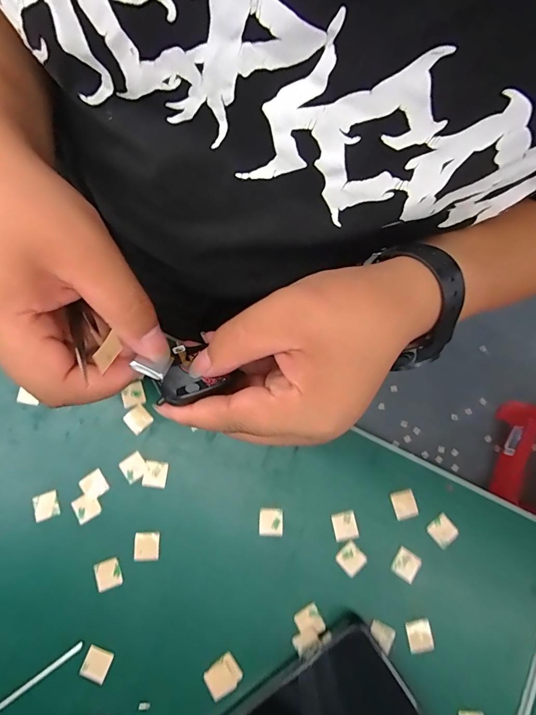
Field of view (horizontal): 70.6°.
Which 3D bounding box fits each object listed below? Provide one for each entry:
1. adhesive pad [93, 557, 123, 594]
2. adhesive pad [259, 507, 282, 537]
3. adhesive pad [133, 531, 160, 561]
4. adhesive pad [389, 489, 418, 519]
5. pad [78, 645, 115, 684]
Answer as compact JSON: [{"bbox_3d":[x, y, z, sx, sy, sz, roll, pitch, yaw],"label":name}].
[{"bbox_3d":[-0.101,0.137,0.238,0.016,0.004,0.017,-19,79,-6],"label":"adhesive pad"},{"bbox_3d":[0.002,0.108,0.249,0.015,0.004,0.018,3,78,-1],"label":"adhesive pad"},{"bbox_3d":[-0.078,0.122,0.243,0.016,0.004,0.017,-2,78,-2],"label":"adhesive pad"},{"bbox_3d":[0.092,0.099,0.254,0.015,0.004,0.017,-13,78,-4],"label":"adhesive pad"},{"bbox_3d":[-0.104,0.184,0.227,0.016,0.004,0.016,22,78,3],"label":"pad"}]

